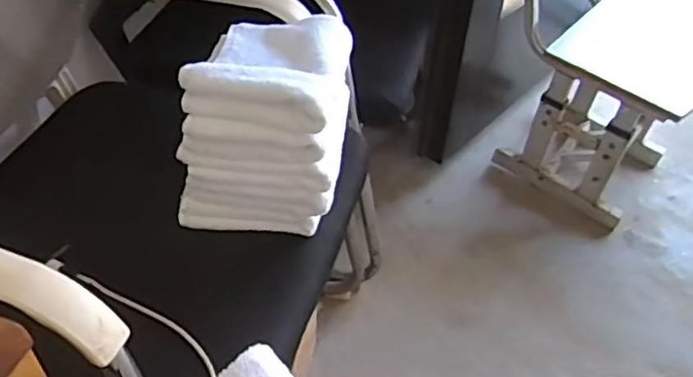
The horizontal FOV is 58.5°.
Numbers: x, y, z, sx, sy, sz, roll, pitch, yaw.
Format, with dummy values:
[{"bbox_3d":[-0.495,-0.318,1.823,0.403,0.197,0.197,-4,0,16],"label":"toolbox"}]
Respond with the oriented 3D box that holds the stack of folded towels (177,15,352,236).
[{"bbox_3d":[-0.093,-0.082,0.739,0.165,0.191,0.202,8,45,5],"label":"stack of folded towels"}]

